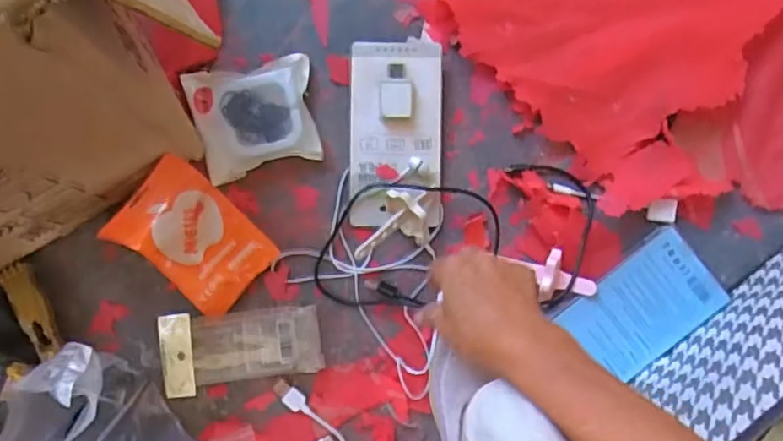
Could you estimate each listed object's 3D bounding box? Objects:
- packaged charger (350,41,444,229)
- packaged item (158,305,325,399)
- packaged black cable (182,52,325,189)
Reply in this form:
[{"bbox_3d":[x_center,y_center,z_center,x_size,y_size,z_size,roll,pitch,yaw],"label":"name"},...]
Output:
[{"bbox_3d":[0.005,-0.079,0.549,0.082,0.024,0.163,0,86,0],"label":"packaged charger"},{"bbox_3d":[-0.133,0.110,0.542,0.138,0.023,0.066,-9,86,-1],"label":"packaged item"},{"bbox_3d":[-0.122,-0.094,0.555,0.106,0.017,0.100,-13,86,-1],"label":"packaged black cable"}]

